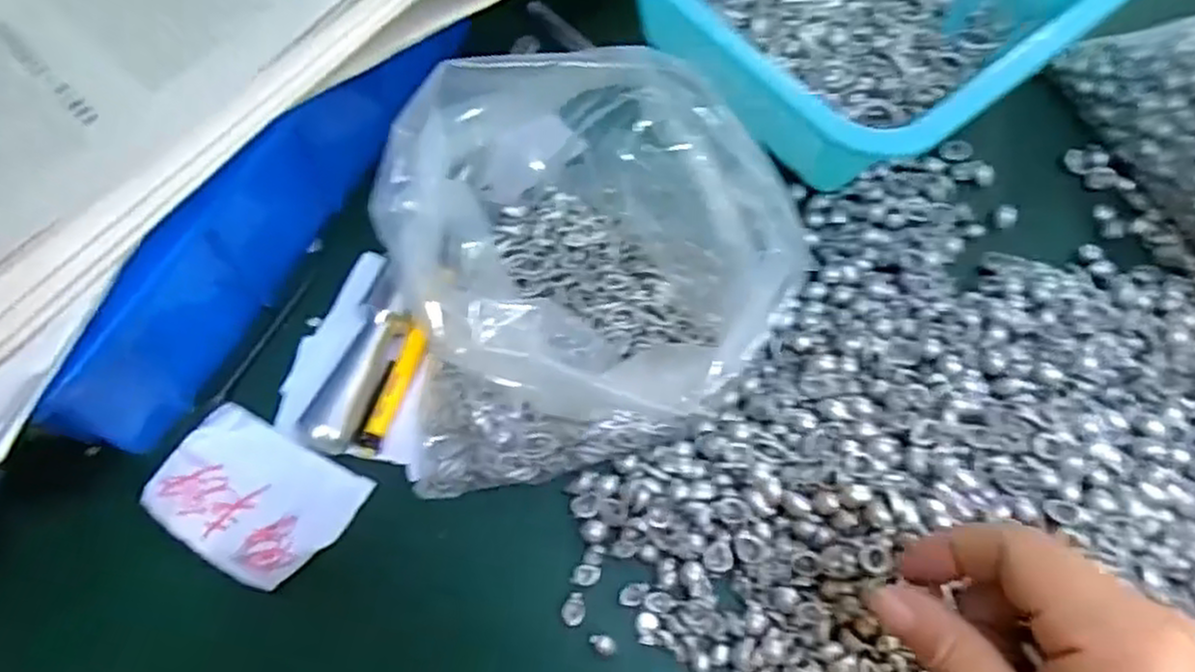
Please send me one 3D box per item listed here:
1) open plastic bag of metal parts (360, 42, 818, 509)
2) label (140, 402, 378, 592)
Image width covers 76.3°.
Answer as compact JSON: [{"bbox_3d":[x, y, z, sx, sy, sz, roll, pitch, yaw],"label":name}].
[{"bbox_3d":[-0.002,-0.034,0.305,0.158,0.084,0.155,-7,65,-5],"label":"open plastic bag of metal parts"},{"bbox_3d":[-0.135,0.062,0.298,0.073,0.012,0.052,26,67,10],"label":"label"}]

